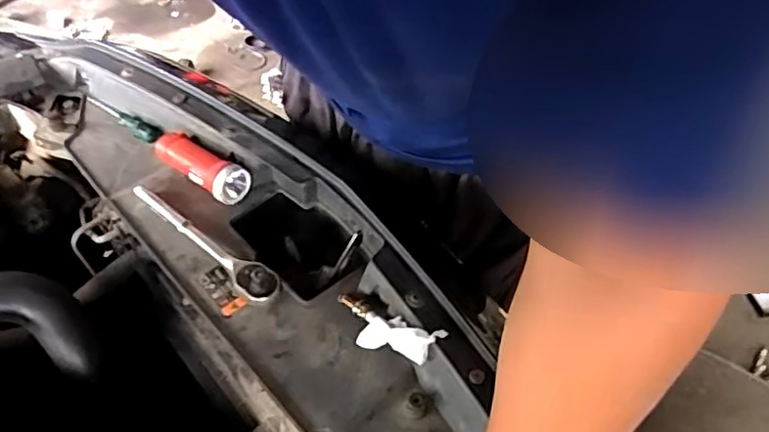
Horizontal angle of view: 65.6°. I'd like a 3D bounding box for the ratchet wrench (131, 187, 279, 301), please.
[{"bbox_3d":[-0.186,0.019,0.616,0.216,0.037,0.034,37,59,26],"label":"ratchet wrench"}]

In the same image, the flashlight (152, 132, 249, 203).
[{"bbox_3d":[-0.211,-0.062,0.682,0.127,0.036,0.045,33,57,23],"label":"flashlight"}]

